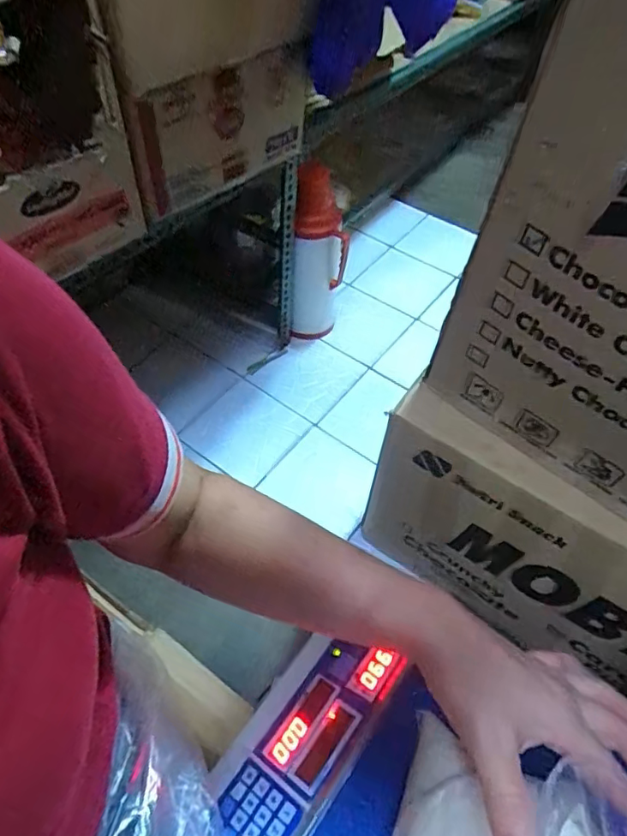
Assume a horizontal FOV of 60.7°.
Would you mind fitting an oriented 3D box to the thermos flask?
[{"bbox_3d":[0.012,-0.323,1.127,0.108,0.389,0.098,5,54,0],"label":"thermos flask"}]

